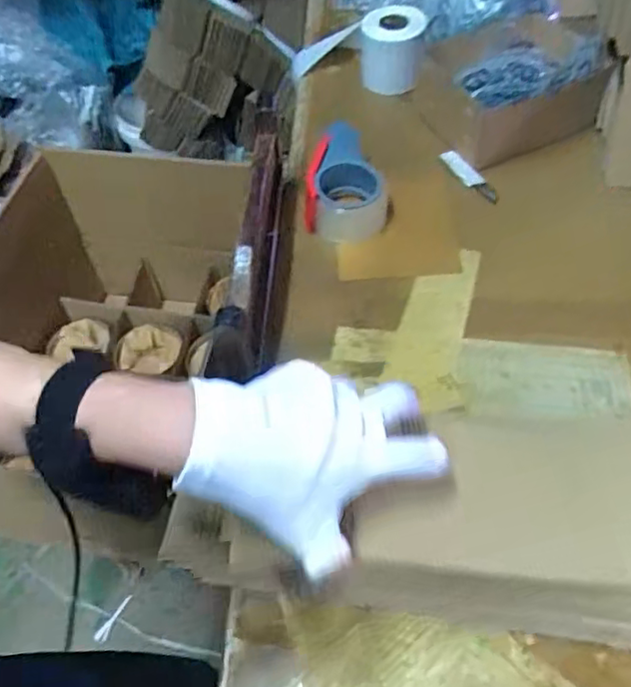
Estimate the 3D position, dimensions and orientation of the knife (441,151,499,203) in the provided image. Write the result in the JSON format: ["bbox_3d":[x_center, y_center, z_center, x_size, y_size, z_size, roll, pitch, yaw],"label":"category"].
[{"bbox_3d":[0.198,-0.214,0.774,0.028,0.014,0.112,-24,56,-12],"label":"knife"}]

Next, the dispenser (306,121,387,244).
[{"bbox_3d":[0.039,-0.197,0.744,0.095,0.071,0.131,1,55,5],"label":"dispenser"}]

